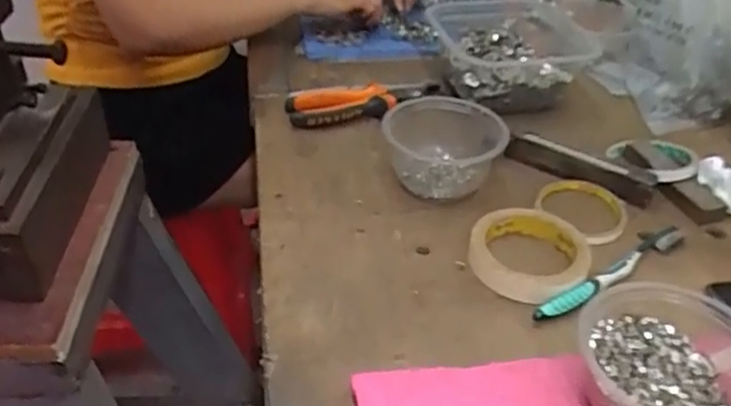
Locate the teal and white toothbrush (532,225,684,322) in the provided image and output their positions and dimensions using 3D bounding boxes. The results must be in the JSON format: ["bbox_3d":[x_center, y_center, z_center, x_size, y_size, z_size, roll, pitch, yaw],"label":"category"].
[{"bbox_3d":[0.205,0.053,0.552,0.185,0.016,0.024,-26,44,-28],"label":"teal and white toothbrush"}]

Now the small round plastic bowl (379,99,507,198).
[{"bbox_3d":[0.075,-0.054,0.648,0.116,0.057,0.092,6,38,4],"label":"small round plastic bowl"}]

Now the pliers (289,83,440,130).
[{"bbox_3d":[0.002,-0.117,0.742,0.176,0.022,0.072,-8,39,-9],"label":"pliers"}]

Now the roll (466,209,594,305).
[{"bbox_3d":[0.140,0.037,0.561,0.095,0.022,0.104,-1,38,0],"label":"roll"}]

